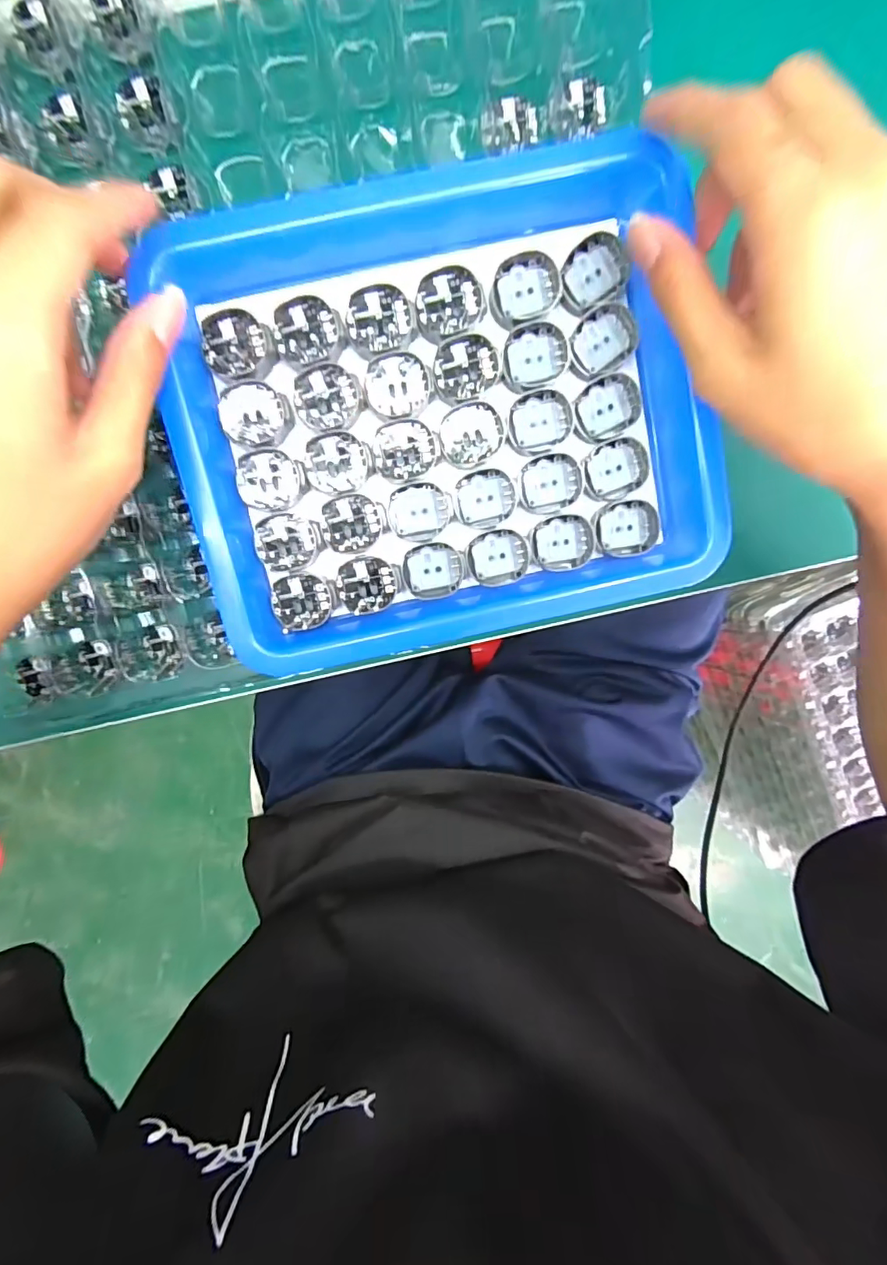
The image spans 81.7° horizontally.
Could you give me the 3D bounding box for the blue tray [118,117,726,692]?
[{"bbox_3d":[-0.001,-0.089,0.220,0.211,0.029,0.185,-14,99,-1],"label":"blue tray"}]

